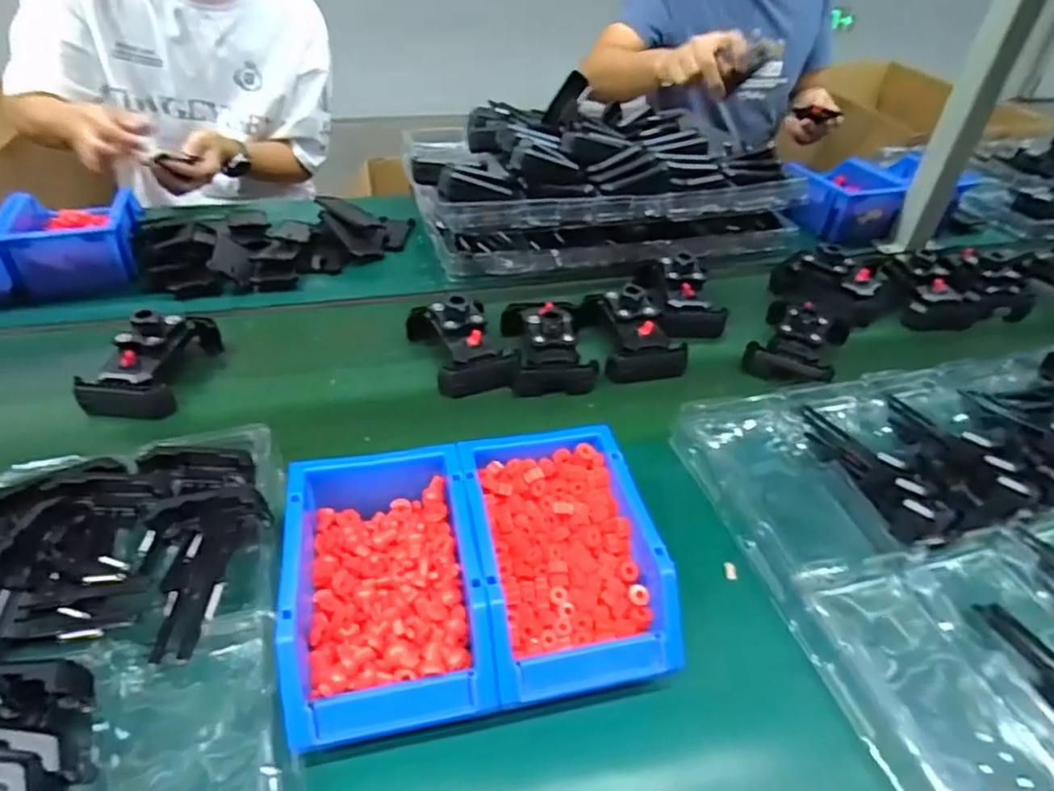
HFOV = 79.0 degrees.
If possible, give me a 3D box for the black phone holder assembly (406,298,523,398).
[{"bbox_3d":[-0.068,-0.061,0.690,0.090,0.067,0.136,-16,43,-21],"label":"black phone holder assembly"}]

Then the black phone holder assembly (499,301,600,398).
[{"bbox_3d":[0.023,-0.065,0.706,0.093,0.064,0.141,-3,40,-6],"label":"black phone holder assembly"}]

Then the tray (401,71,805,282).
[{"bbox_3d":[0.110,-0.303,0.893,0.520,0.148,0.273,-9,41,-14],"label":"tray"}]

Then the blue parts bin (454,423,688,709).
[{"bbox_3d":[0.023,0.110,0.456,0.119,0.066,0.184,-7,41,-11],"label":"blue parts bin"}]

